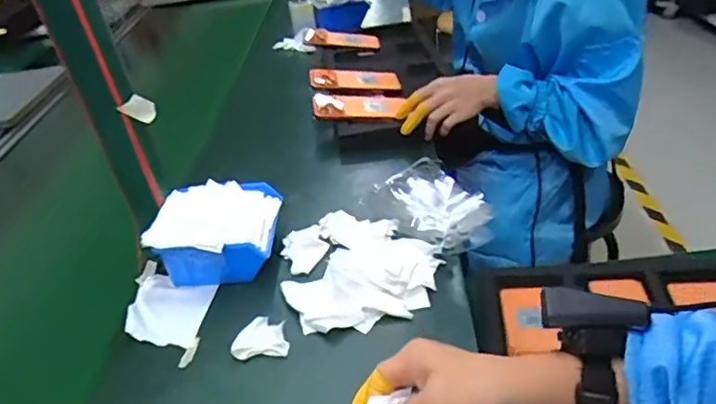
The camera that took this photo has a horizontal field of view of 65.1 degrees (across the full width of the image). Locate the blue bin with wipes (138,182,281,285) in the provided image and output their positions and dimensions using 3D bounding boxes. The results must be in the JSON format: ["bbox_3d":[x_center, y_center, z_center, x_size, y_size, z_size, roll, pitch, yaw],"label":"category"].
[{"bbox_3d":[-0.166,0.038,0.695,0.140,0.075,0.129,-1,37,9],"label":"blue bin with wipes"}]

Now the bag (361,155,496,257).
[{"bbox_3d":[0.097,-0.003,0.723,0.131,0.025,0.174,-28,41,-24],"label":"bag"}]

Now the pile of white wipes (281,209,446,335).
[{"bbox_3d":[0.006,0.079,0.643,0.159,0.033,0.182,9,40,22],"label":"pile of white wipes"}]

